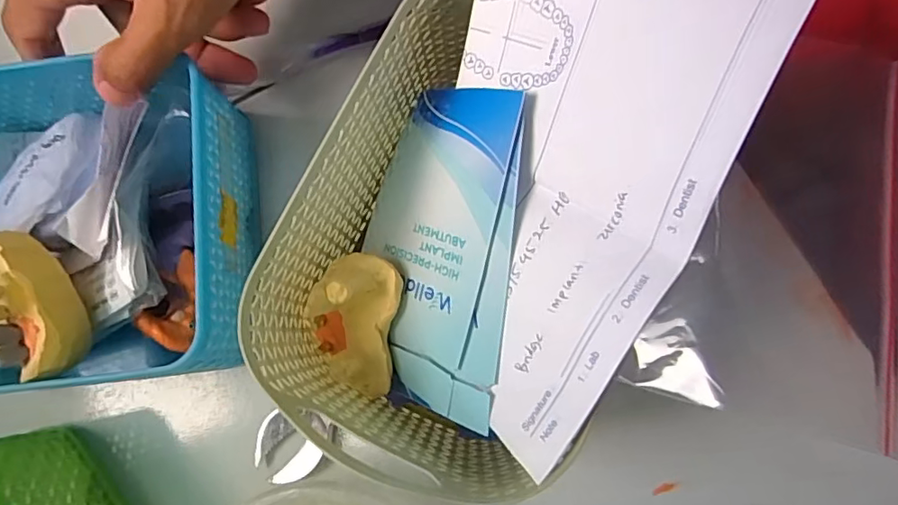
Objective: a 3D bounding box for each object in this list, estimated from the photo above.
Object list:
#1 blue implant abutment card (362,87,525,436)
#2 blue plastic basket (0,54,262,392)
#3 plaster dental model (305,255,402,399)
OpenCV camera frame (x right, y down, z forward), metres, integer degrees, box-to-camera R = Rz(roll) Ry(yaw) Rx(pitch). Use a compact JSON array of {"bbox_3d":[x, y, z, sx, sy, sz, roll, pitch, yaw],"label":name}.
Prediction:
[{"bbox_3d":[-0.005,-0.001,0.214,0.077,0.012,0.119,6,91,44],"label":"blue implant abutment card"},{"bbox_3d":[-0.160,-0.011,0.233,0.136,0.052,0.130,-6,79,-2],"label":"blue plastic basket"},{"bbox_3d":[-0.036,0.027,0.210,0.031,0.029,0.052,7,81,3],"label":"plaster dental model"}]

